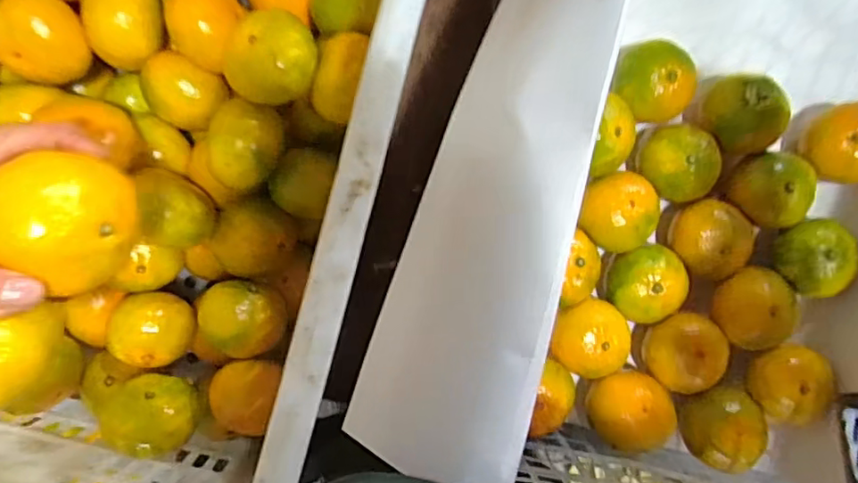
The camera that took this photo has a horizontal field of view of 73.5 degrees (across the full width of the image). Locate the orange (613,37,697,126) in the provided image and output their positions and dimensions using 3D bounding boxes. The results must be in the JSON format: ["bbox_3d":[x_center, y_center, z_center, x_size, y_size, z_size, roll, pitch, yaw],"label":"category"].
[{"bbox_3d":[0.188,-0.135,0.482,0.064,0.050,0.069,-27,90,-6],"label":"orange"}]

